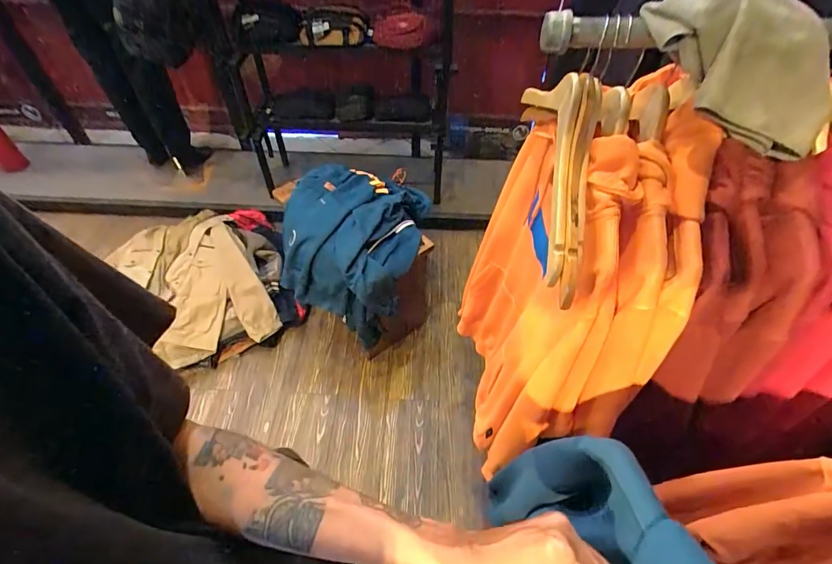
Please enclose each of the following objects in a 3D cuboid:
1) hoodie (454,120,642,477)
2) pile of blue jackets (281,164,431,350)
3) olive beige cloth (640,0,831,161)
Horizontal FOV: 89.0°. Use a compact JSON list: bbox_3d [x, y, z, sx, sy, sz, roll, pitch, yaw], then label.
[{"bbox_3d":[0.203,0.028,0.816,0.084,0.693,0.431,0,50,-1],"label":"hoodie"},{"bbox_3d":[-0.232,-0.138,1.459,0.477,0.312,0.548,13,51,10],"label":"pile of blue jackets"},{"bbox_3d":[0.362,-0.246,0.468,0.138,0.152,0.204,-34,58,-25],"label":"olive beige cloth"}]

